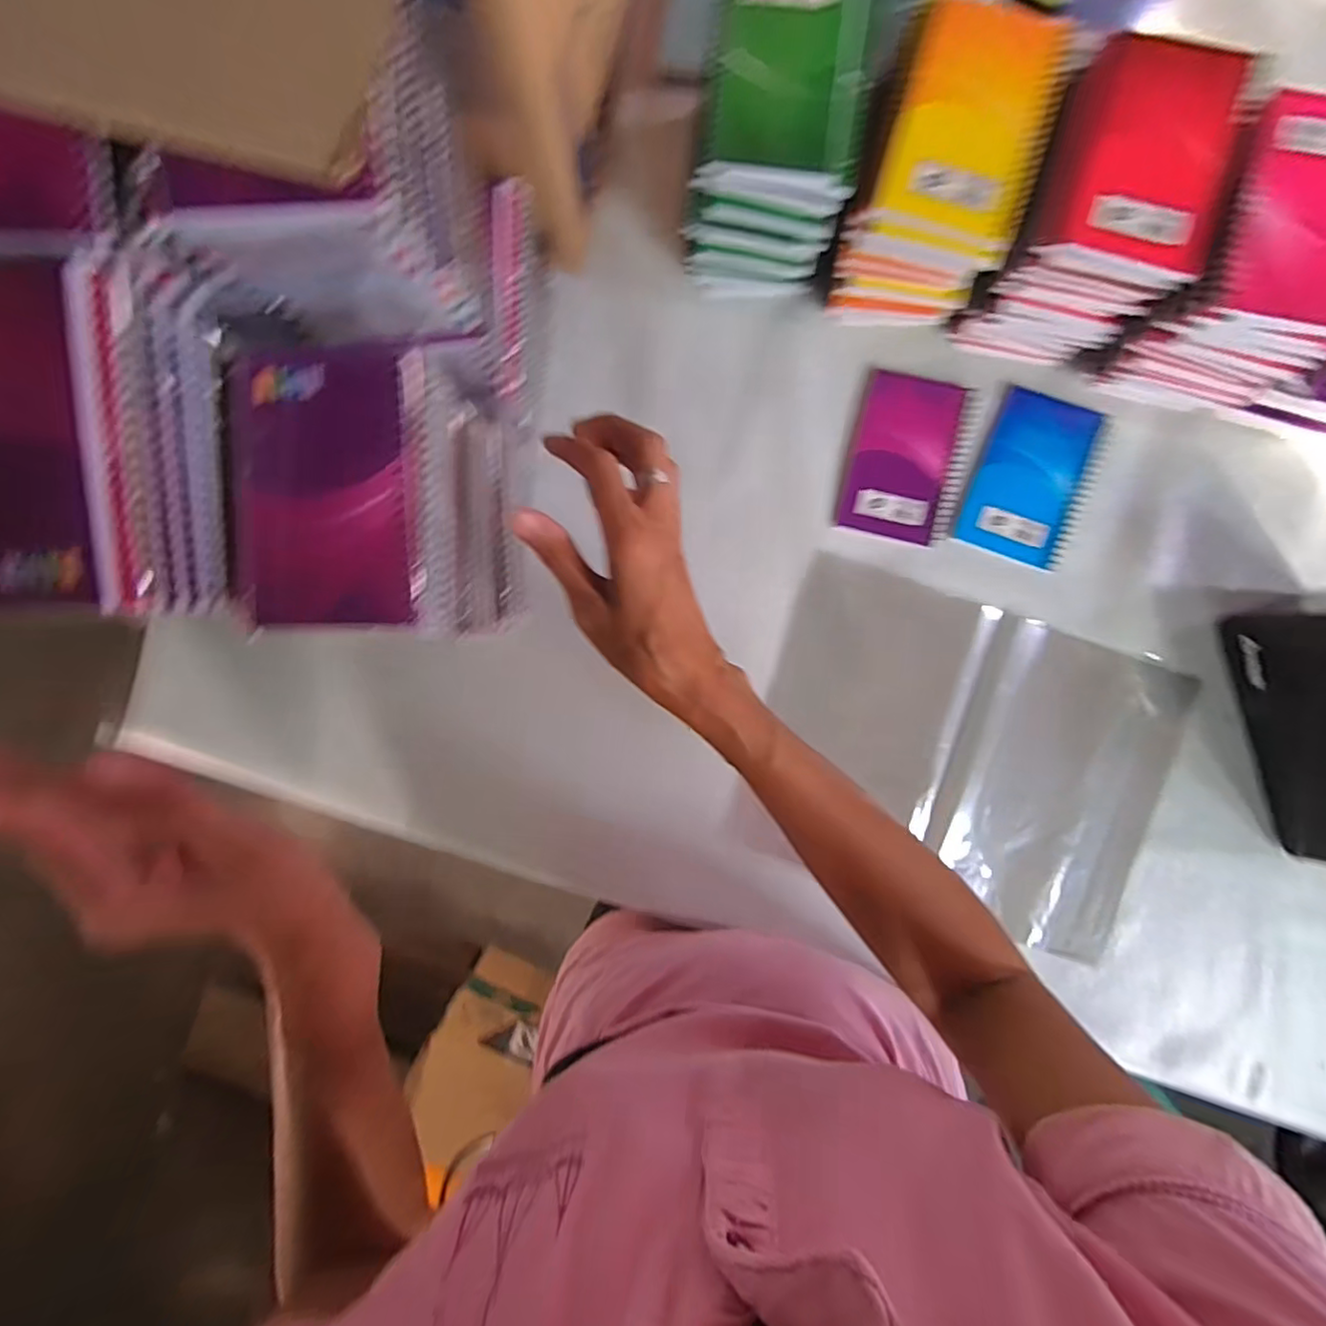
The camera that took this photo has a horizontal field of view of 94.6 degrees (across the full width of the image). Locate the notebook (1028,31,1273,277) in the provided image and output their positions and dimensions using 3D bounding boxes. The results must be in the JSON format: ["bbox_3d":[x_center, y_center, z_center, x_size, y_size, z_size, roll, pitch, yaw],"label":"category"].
[{"bbox_3d":[0.298,-0.313,0.376,0.101,0.016,0.133,14,92,2],"label":"notebook"}]

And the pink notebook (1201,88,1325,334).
[{"bbox_3d":[0.393,-0.271,0.365,0.101,0.011,0.129,9,96,-2],"label":"pink notebook"}]

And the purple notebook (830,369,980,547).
[{"bbox_3d":[0.198,-0.163,0.492,0.090,0.006,0.128,13,92,2],"label":"purple notebook"}]

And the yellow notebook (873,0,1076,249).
[{"bbox_3d":[0.192,-0.341,0.378,0.088,0.013,0.137,16,92,2],"label":"yellow notebook"}]

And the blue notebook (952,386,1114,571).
[{"bbox_3d":[0.296,-0.147,0.489,0.087,0.007,0.130,20,93,1],"label":"blue notebook"}]

